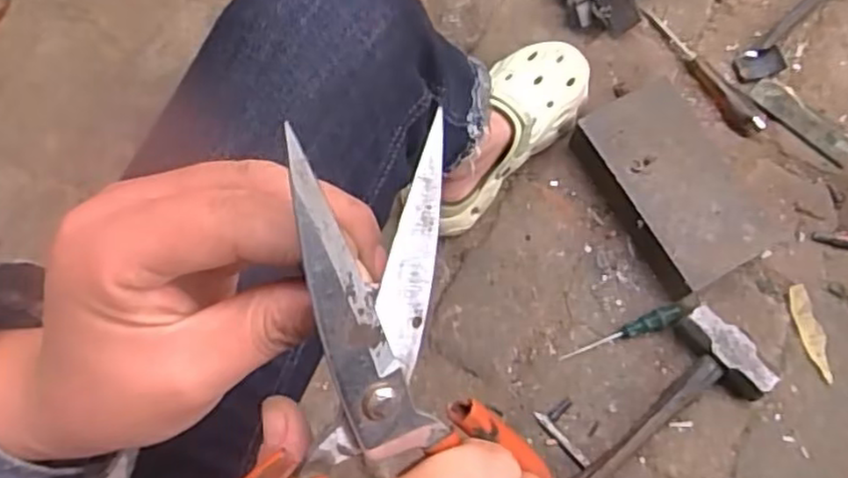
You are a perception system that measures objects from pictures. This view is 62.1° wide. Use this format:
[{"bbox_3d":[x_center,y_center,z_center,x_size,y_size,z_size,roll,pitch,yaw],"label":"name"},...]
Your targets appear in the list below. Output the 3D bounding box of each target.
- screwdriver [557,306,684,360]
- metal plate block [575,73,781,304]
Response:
[{"bbox_3d":[0.208,0.097,0.737,0.132,0.026,0.021,-17,73,-4],"label":"screwdriver"},{"bbox_3d":[0.267,-0.057,0.759,0.115,0.057,0.218,-29,74,-7],"label":"metal plate block"}]

